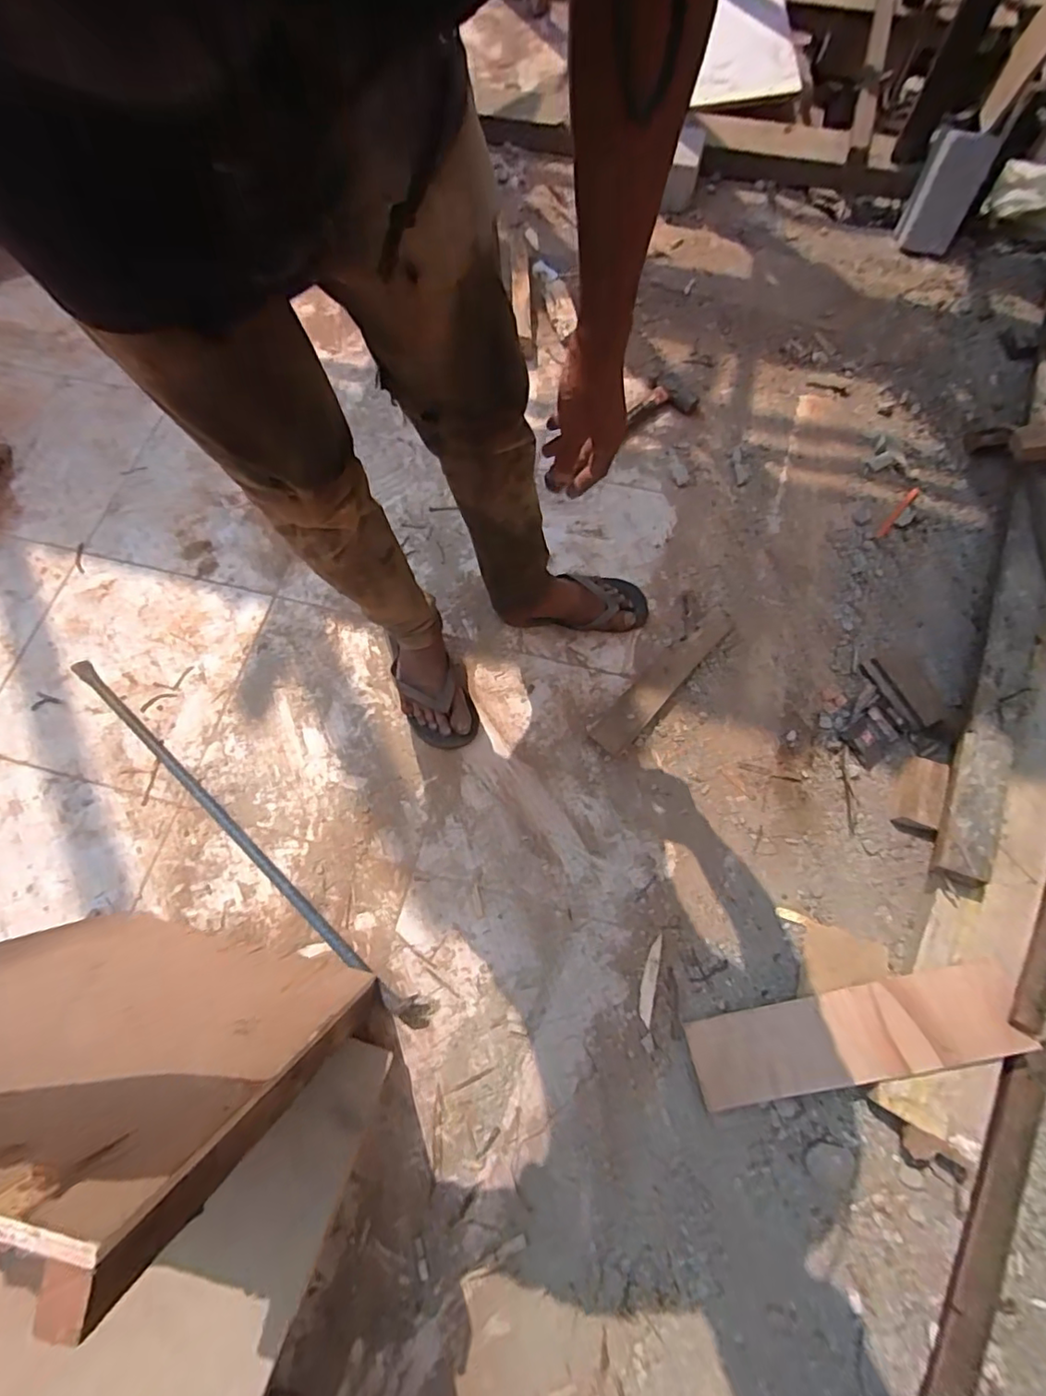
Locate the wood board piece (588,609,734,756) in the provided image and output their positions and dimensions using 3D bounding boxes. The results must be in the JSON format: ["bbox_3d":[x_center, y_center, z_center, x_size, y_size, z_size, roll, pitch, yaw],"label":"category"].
[{"bbox_3d":[0.243,-0.035,0.995,0.061,0.021,0.326,42,77,14],"label":"wood board piece"}]

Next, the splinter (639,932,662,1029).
[{"bbox_3d":[0.186,0.412,0.847,0.019,0.004,0.121,13,71,6],"label":"splinter"}]

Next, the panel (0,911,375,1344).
[{"bbox_3d":[-0.414,0.336,0.593,0.391,0.515,0.049,12,81,6],"label":"panel"}]

